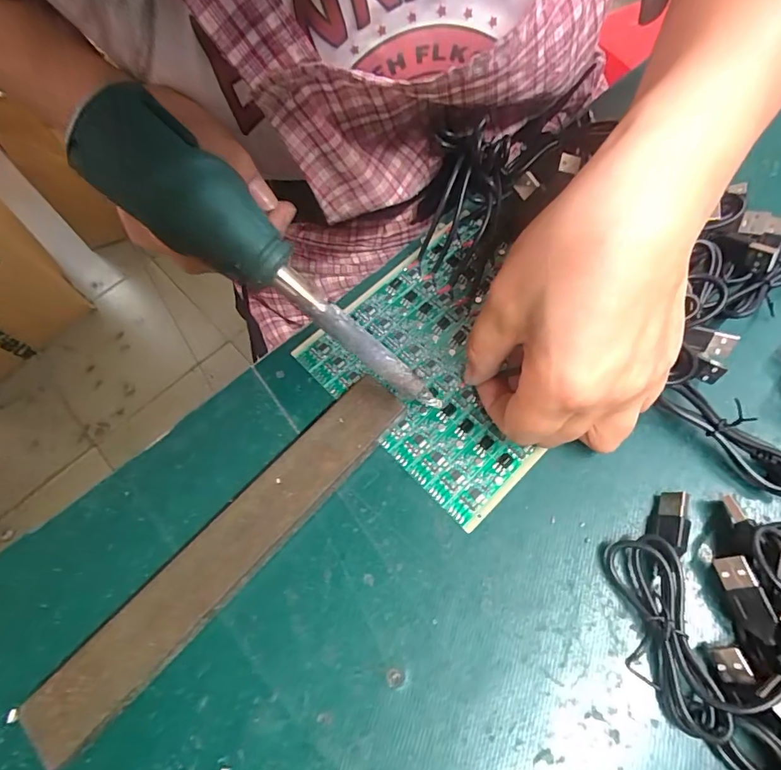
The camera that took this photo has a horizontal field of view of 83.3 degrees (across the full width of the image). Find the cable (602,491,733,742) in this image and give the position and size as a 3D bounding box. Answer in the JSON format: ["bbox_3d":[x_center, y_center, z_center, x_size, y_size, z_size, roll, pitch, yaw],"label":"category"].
[{"bbox_3d":[0.118,0.095,0.194,0.033,0.016,0.094,4,64,5],"label":"cable"}]

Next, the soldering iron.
[{"bbox_3d":[-0.049,-0.047,0.192,0.172,0.023,0.033,39,68,-16],"label":"soldering iron"}]

